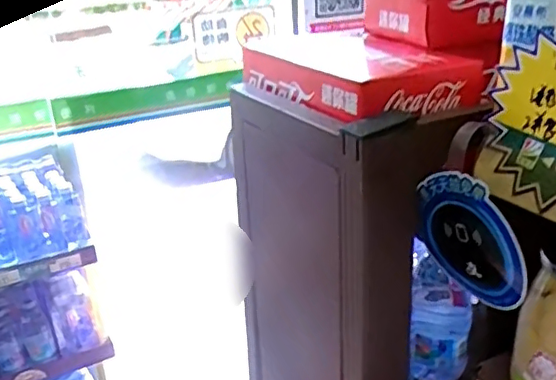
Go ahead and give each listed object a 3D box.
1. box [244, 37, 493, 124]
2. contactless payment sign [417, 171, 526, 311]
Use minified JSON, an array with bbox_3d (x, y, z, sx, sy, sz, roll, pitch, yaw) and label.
[{"bbox_3d":[0.064,-0.110,0.540,0.128,0.042,0.231,-14,25,-22],"label":"box"},{"bbox_3d":[0.137,0.035,0.426,0.007,0.099,0.091,-26,31,-27],"label":"contactless payment sign"}]

